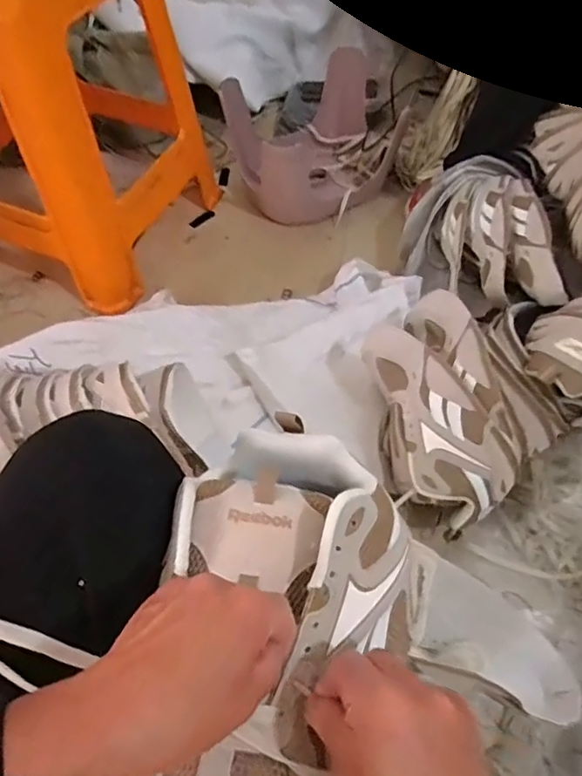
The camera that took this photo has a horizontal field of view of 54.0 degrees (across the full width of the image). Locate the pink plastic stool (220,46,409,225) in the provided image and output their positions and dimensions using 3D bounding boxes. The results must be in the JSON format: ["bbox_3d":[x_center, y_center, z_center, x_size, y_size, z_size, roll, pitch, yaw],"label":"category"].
[{"bbox_3d":[0.036,-0.468,1.089,0.301,0.172,0.264,-10,56,-6],"label":"pink plastic stool"}]

